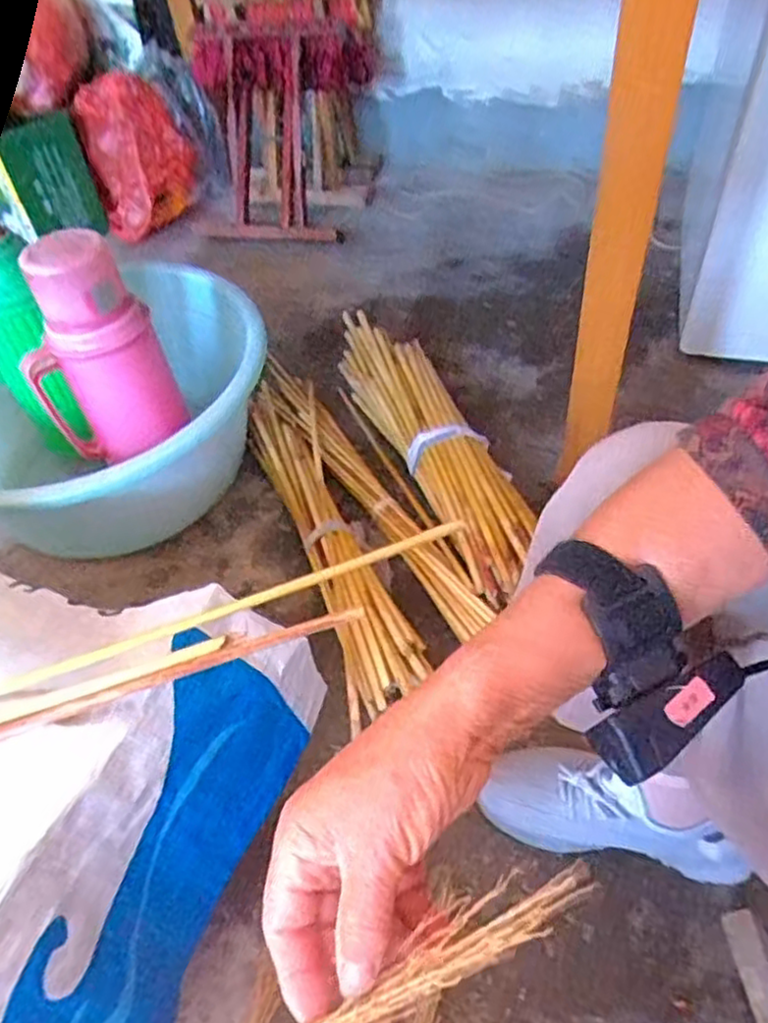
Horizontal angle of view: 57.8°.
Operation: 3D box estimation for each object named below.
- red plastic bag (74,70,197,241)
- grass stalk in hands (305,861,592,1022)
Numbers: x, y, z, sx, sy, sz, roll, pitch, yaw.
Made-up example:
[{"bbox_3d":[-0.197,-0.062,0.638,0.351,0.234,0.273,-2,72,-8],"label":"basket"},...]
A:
[{"bbox_3d":[-0.493,-0.717,1.409,0.205,0.250,0.138,-18,50,-9],"label":"red plastic bag"},{"bbox_3d":[-0.063,0.210,0.257,0.314,0.015,0.020,-26,51,-5],"label":"grass stalk in hands"}]

